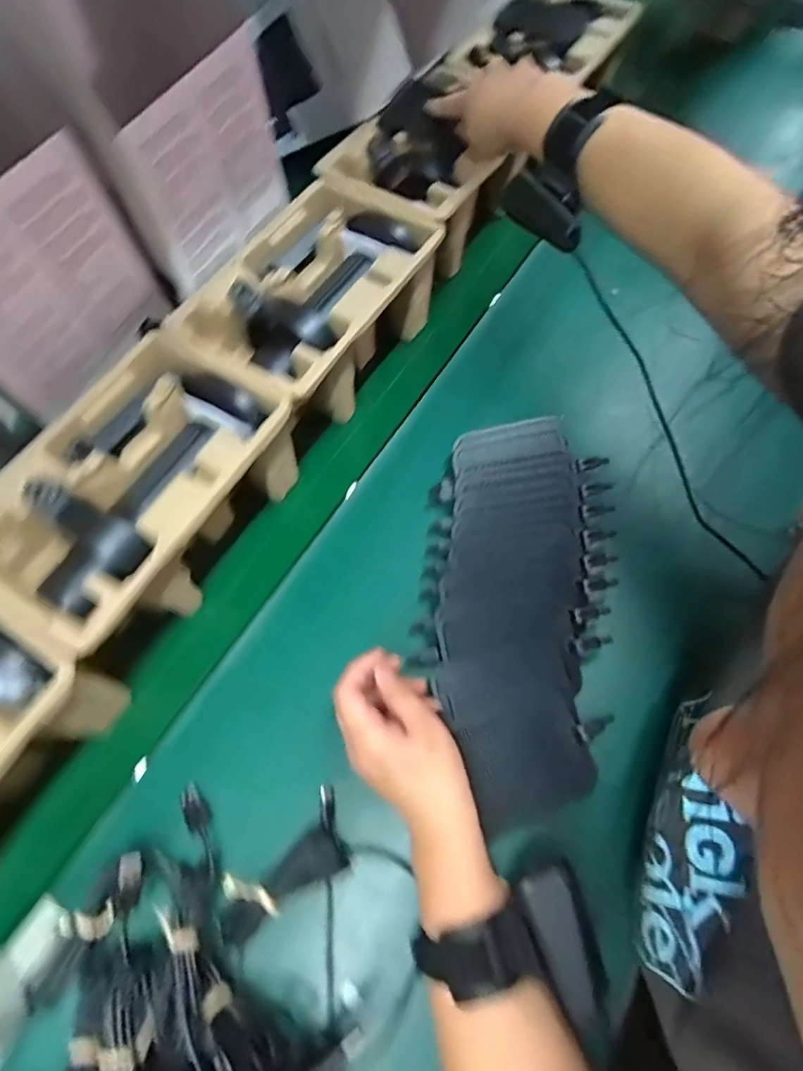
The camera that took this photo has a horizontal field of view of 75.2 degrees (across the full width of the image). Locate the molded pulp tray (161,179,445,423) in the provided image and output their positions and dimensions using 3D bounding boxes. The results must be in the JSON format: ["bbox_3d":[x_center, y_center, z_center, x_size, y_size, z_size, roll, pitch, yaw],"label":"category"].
[{"bbox_3d":[-0.078,-0.210,0.497,0.147,0.098,0.232,30,71,14],"label":"molded pulp tray"}]

